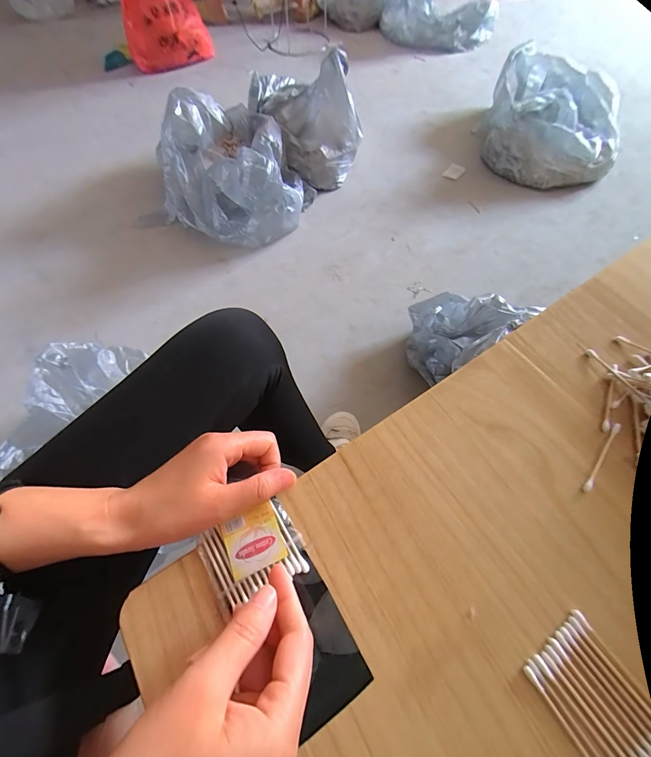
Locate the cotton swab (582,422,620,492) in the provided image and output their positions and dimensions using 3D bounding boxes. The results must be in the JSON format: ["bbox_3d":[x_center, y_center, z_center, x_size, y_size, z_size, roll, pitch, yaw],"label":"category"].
[{"bbox_3d":[0.223,0.063,0.261,0.005,0.004,0.069,36,70,19],"label":"cotton swab"}]

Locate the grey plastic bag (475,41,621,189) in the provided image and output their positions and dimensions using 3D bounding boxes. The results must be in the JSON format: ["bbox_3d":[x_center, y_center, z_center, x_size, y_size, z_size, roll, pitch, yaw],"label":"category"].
[{"bbox_3d":[0.872,-0.971,1.215,0.541,0.347,0.402,10,63,8],"label":"grey plastic bag"}]

